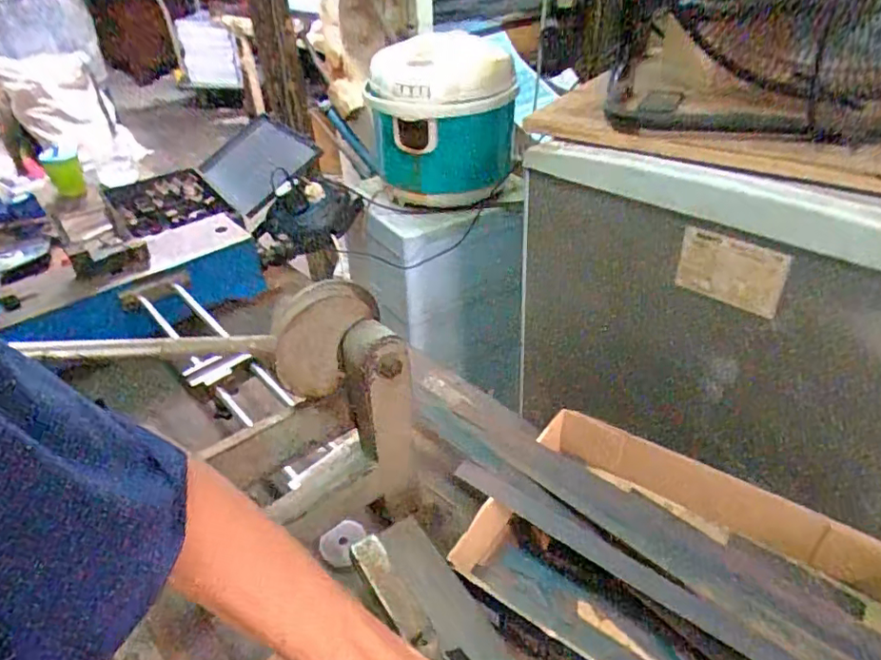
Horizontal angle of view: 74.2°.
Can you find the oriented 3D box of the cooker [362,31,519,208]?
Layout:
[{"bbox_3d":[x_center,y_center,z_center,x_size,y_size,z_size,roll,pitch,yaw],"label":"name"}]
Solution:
[{"bbox_3d":[0.000,-0.362,1.036,0.235,0.279,0.269,-2,37,0],"label":"cooker"}]

